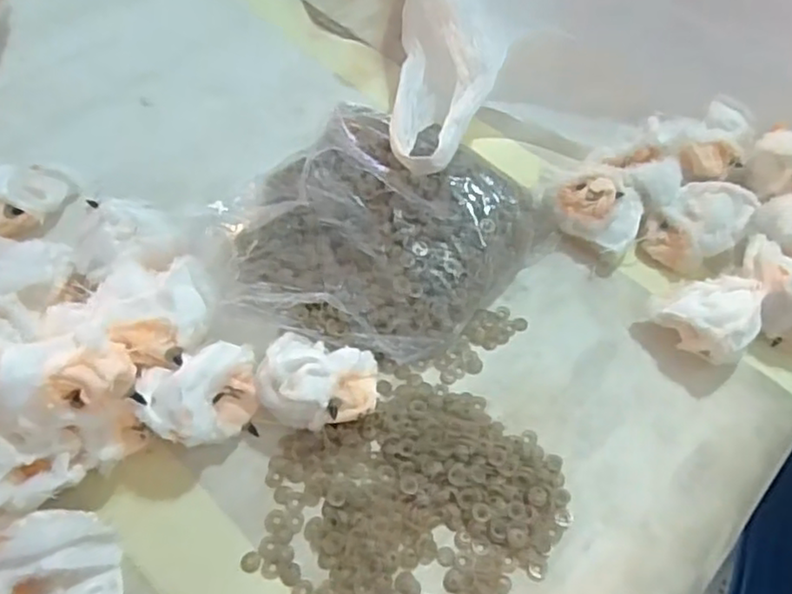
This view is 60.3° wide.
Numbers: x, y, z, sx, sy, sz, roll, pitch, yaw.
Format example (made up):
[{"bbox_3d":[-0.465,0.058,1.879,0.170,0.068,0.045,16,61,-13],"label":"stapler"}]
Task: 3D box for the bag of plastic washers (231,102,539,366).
[{"bbox_3d":[-0.010,-0.036,0.398,0.147,0.044,0.165,32,60,16],"label":"bag of plastic washers"}]

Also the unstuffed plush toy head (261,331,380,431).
[{"bbox_3d":[-0.039,0.045,0.346,0.056,0.037,0.045,9,57,2],"label":"unstuffed plush toy head"}]

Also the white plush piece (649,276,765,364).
[{"bbox_3d":[0.176,0.010,0.385,0.043,0.039,0.053,-36,66,-24],"label":"white plush piece"}]

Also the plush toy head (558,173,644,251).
[{"bbox_3d":[0.126,-0.052,0.426,0.052,0.034,0.038,37,62,19],"label":"plush toy head"}]

